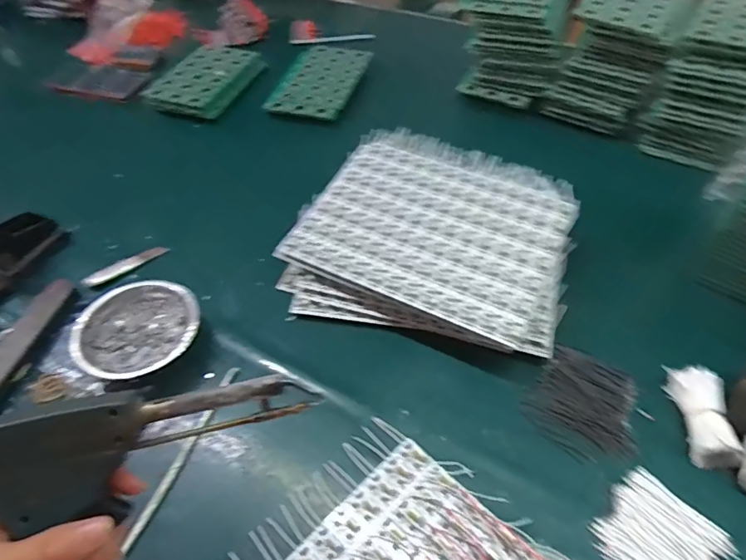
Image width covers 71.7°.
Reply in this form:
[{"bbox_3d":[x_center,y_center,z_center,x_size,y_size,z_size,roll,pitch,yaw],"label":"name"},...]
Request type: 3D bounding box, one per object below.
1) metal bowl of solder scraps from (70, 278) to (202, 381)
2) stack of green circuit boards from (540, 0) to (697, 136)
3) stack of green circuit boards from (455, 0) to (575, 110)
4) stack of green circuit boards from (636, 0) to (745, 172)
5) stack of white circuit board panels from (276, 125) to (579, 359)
[{"bbox_3d":[-0.259,0.058,0.587,0.136,0.040,0.133,-1,50,1],"label":"metal bowl of solder scraps"},{"bbox_3d":[0.385,-0.356,0.814,0.147,0.173,0.168,25,55,21],"label":"stack of green circuit boards"},{"bbox_3d":[0.244,-0.421,0.874,0.161,0.164,0.199,17,52,15],"label":"stack of green circuit boards"},{"bbox_3d":[0.511,-0.298,0.762,0.134,0.191,0.169,30,57,24],"label":"stack of green circuit boards"},{"bbox_3d":[0.075,-0.064,0.665,0.329,0.059,0.313,12,51,11],"label":"stack of white circuit board panels"}]

